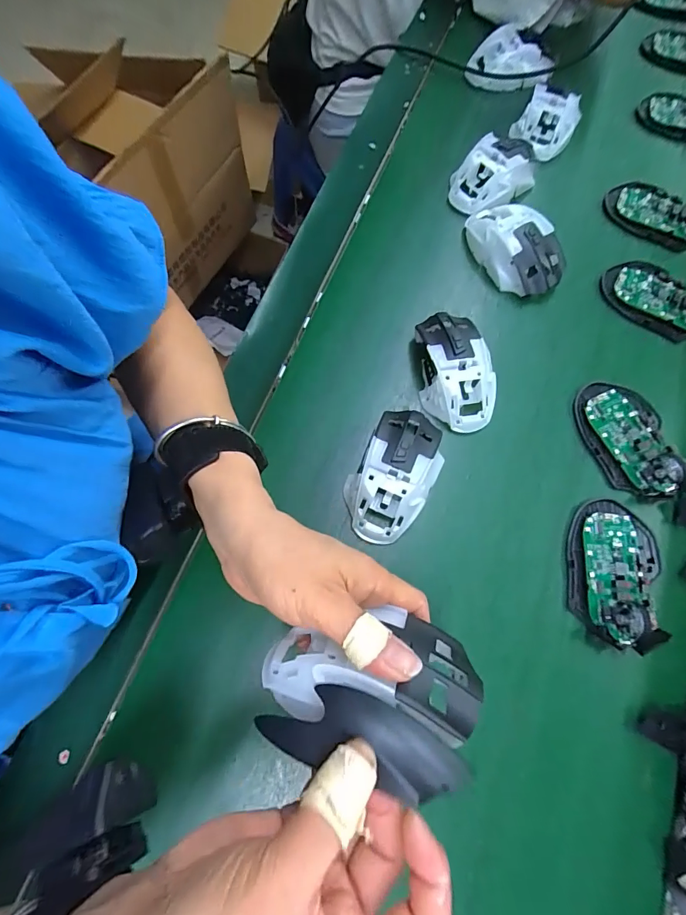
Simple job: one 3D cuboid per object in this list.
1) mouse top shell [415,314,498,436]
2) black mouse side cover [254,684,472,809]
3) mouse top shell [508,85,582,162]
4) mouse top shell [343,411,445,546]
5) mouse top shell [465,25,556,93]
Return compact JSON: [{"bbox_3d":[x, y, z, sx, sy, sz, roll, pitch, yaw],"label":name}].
[{"bbox_3d":[0.103,-0.082,0.381,0.061,0.041,0.112,-5,70,-3],"label":"mouse top shell"},{"bbox_3d":[0.006,0.125,0.188,0.094,0.016,0.032,4,71,17],"label":"black mouse side cover"},{"bbox_3d":[0.234,-0.387,0.477,0.061,0.040,0.073,30,71,9],"label":"mouse top shell"},{"bbox_3d":[0.043,0.014,0.348,0.063,0.041,0.114,28,71,9],"label":"mouse top shell"},{"bbox_3d":[0.204,-0.478,0.507,0.093,0.040,0.058,24,71,7],"label":"mouse top shell"}]

